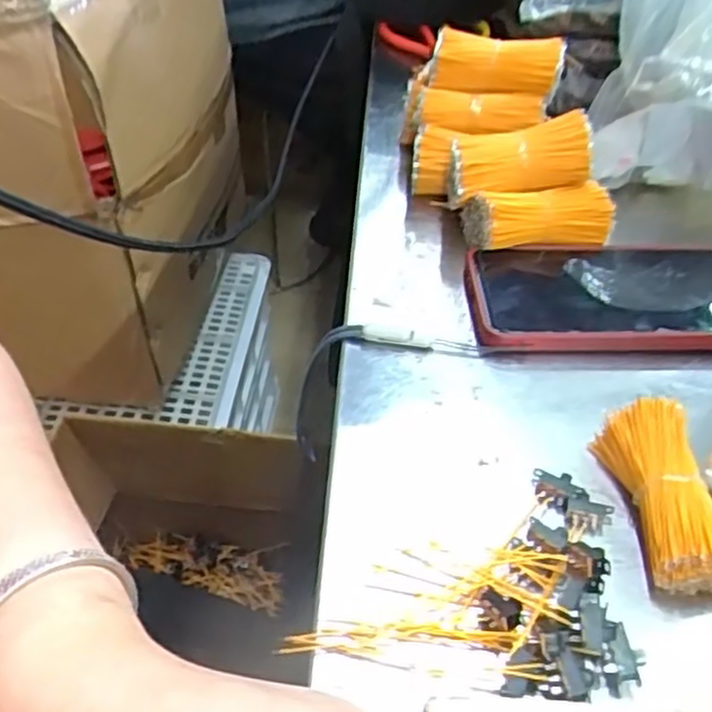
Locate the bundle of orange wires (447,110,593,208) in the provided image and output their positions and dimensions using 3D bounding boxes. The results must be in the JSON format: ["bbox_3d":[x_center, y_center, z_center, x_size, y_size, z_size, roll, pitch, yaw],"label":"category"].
[{"bbox_3d":[0.099,-0.117,0.438,0.082,0.041,0.032,-8,47,-11],"label":"bundle of orange wires"}]

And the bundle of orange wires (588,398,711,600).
[{"bbox_3d":[0.130,0.059,0.307,0.036,0.031,0.080,-4,46,-8],"label":"bundle of orange wires"}]

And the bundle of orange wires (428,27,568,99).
[{"bbox_3d":[0.092,-0.192,0.481,0.081,0.029,0.033,16,47,12],"label":"bundle of orange wires"}]

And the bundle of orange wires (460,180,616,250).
[{"bbox_3d":[0.112,-0.084,0.439,0.088,0.029,0.032,-4,46,-8],"label":"bundle of orange wires"}]

